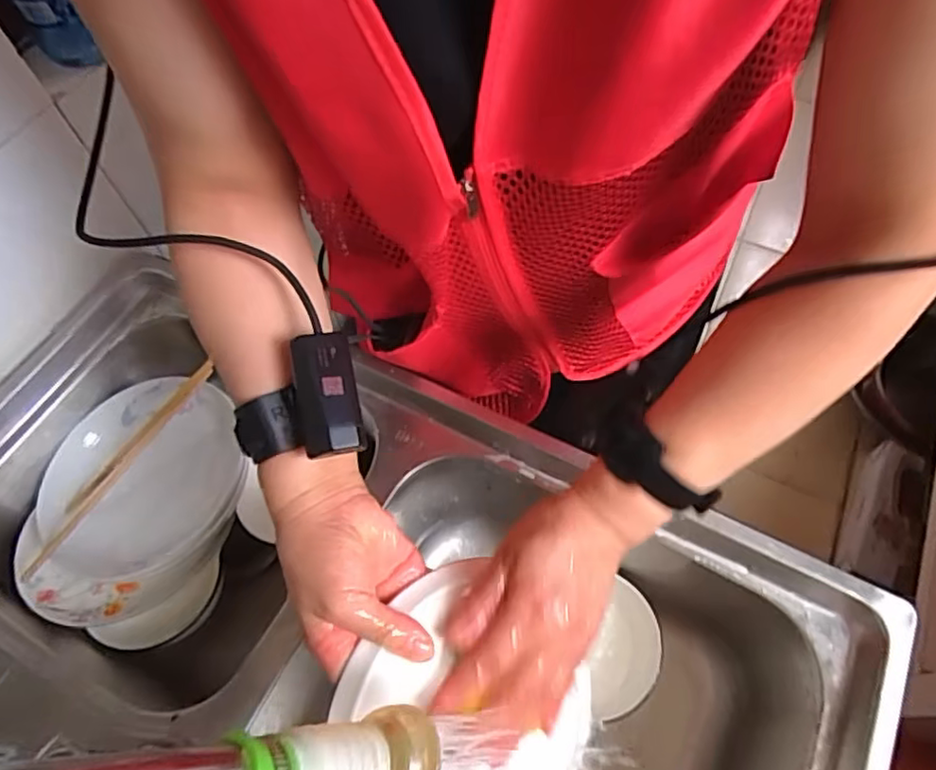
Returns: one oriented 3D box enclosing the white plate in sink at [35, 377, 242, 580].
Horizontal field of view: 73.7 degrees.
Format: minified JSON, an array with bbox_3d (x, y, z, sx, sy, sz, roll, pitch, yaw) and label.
[{"bbox_3d":[-0.320,0.087,0.616,0.165,0.051,0.191,23,65,16],"label":"white plate in sink"}]

